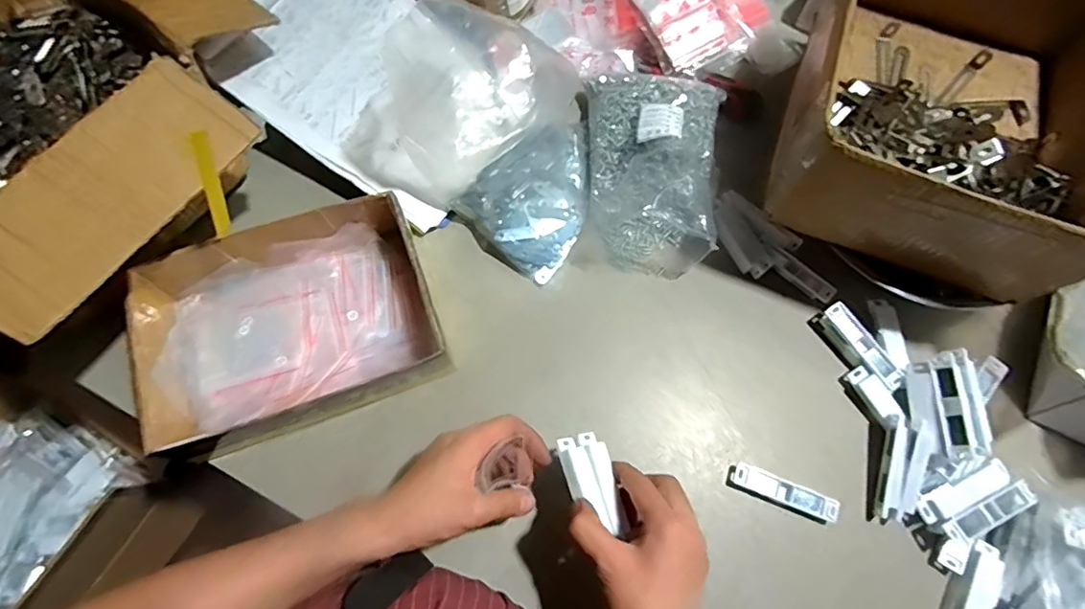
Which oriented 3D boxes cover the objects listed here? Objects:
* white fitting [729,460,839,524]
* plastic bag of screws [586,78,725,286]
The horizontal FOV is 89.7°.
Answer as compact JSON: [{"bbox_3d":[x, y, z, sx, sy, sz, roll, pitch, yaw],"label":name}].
[{"bbox_3d":[0.224,0.175,0.507,0.096,0.020,0.021,22,71,6],"label":"white fitting"},{"bbox_3d":[0.117,-0.153,0.578,0.147,0.083,0.212,7,70,1],"label":"plastic bag of screws"}]

